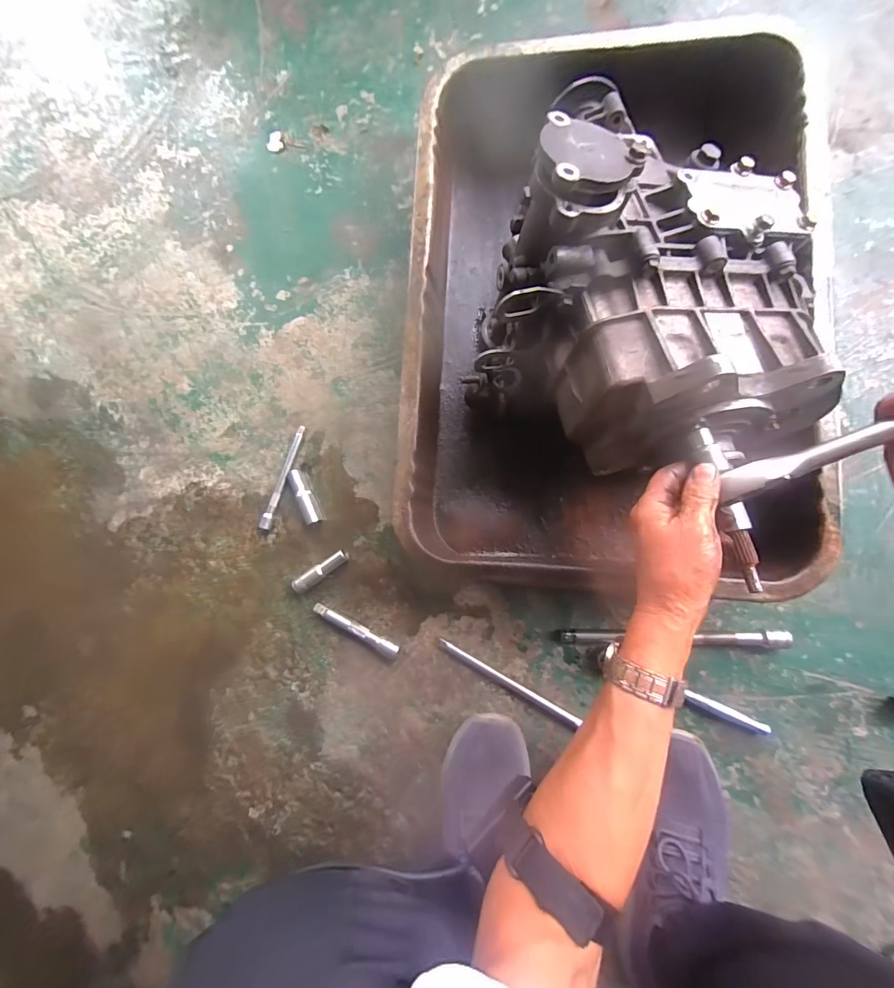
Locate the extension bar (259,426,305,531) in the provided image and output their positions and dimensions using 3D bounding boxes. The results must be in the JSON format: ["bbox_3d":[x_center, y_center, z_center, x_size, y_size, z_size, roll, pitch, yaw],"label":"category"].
[{"bbox_3d":[-0.234,-0.024,0.587,0.021,0.013,0.152,20,88,9],"label":"extension bar"}]

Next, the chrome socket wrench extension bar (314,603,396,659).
[{"bbox_3d":[-0.120,0.181,0.548,0.124,0.019,0.021,25,88,9],"label":"chrome socket wrench extension bar"}]

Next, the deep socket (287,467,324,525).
[{"bbox_3d":[-0.198,0.003,0.576,0.020,0.020,0.080,-28,82,4],"label":"deep socket"}]

